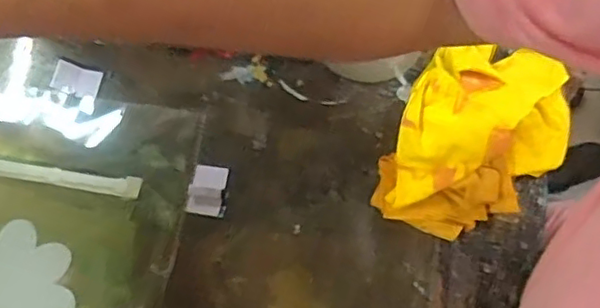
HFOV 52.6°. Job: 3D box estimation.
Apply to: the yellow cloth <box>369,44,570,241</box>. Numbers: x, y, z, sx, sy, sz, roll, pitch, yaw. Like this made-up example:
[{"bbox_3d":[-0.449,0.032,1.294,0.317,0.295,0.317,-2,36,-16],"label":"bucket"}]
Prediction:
[{"bbox_3d":[0.142,-0.009,0.479,0.127,0.052,0.163,24,72,9],"label":"yellow cloth"}]

